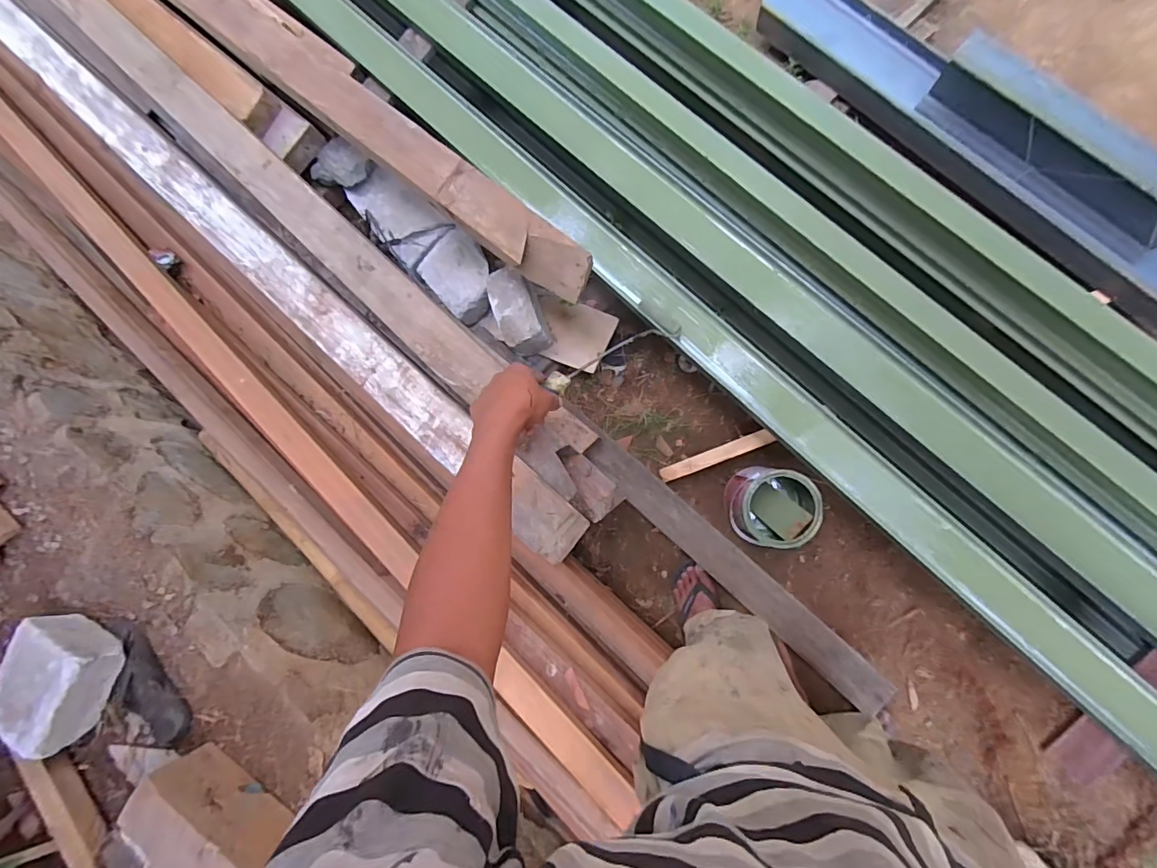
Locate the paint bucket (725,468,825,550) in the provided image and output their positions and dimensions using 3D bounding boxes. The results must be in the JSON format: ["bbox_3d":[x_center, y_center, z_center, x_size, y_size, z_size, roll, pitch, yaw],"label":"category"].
[{"bbox_3d":[0.438,0.162,1.144,0.168,0.192,0.161,0,87,7],"label":"paint bucket"}]

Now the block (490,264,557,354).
[{"bbox_3d":[-0.151,-0.304,1.238,0.114,0.099,0.213,-23,80,9],"label":"block"}]

